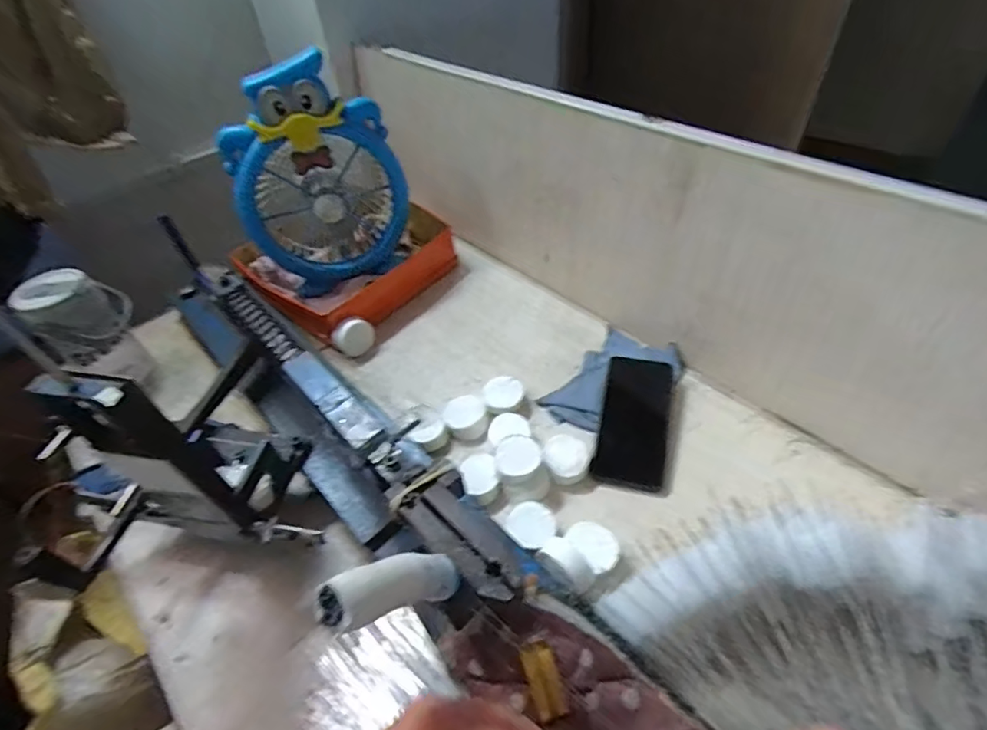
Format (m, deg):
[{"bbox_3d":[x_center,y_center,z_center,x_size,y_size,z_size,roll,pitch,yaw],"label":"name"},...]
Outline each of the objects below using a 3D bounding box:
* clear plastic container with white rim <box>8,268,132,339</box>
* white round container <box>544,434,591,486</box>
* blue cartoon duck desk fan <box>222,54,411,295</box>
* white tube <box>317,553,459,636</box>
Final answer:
[{"bbox_3d":[-0.499,-0.068,0.614,0.085,0.072,0.095,27,56,26],"label":"clear plastic container with white rim"},{"bbox_3d":[0.078,0.099,0.540,0.047,0.020,0.050,-1,48,4],"label":"white round container"},{"bbox_3d":[-0.241,-0.253,0.710,0.212,0.272,0.117,-34,54,-23],"label":"blue cartoon duck desk fan"},{"bbox_3d":[-0.049,0.117,0.269,0.022,0.093,0.023,-7,75,29],"label":"white tube"}]

